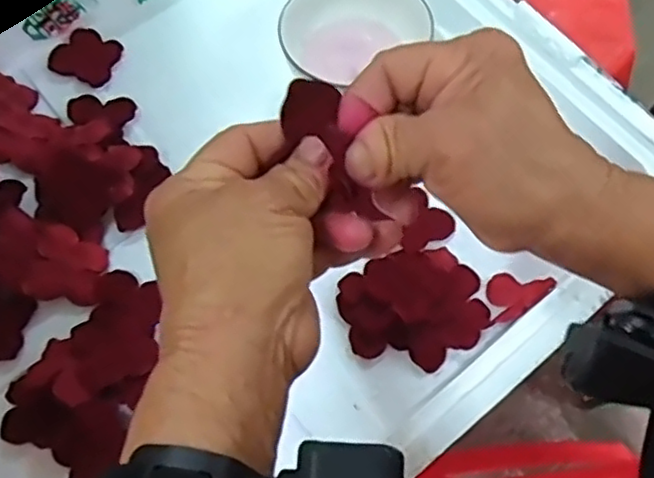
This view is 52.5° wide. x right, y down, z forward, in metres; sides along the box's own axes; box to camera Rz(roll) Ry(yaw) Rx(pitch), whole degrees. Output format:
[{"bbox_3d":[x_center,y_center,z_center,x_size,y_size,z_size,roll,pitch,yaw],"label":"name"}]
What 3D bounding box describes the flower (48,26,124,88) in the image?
[{"bbox_3d":[-0.192,-0.147,0.531,0.051,0.004,0.047,22,69,11],"label":"flower"}]

